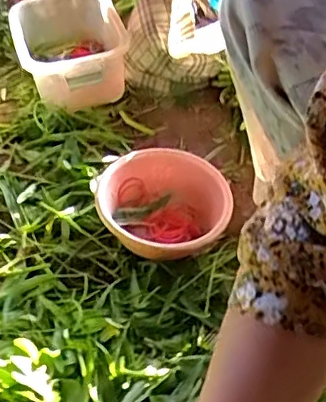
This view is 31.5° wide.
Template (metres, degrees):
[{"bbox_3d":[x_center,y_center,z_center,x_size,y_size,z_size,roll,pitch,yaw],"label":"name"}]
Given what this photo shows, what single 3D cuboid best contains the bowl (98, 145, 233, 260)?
[{"bbox_3d":[0.004,0.012,0.822,0.179,0.089,0.175,0,49,0],"label":"bowl"}]

